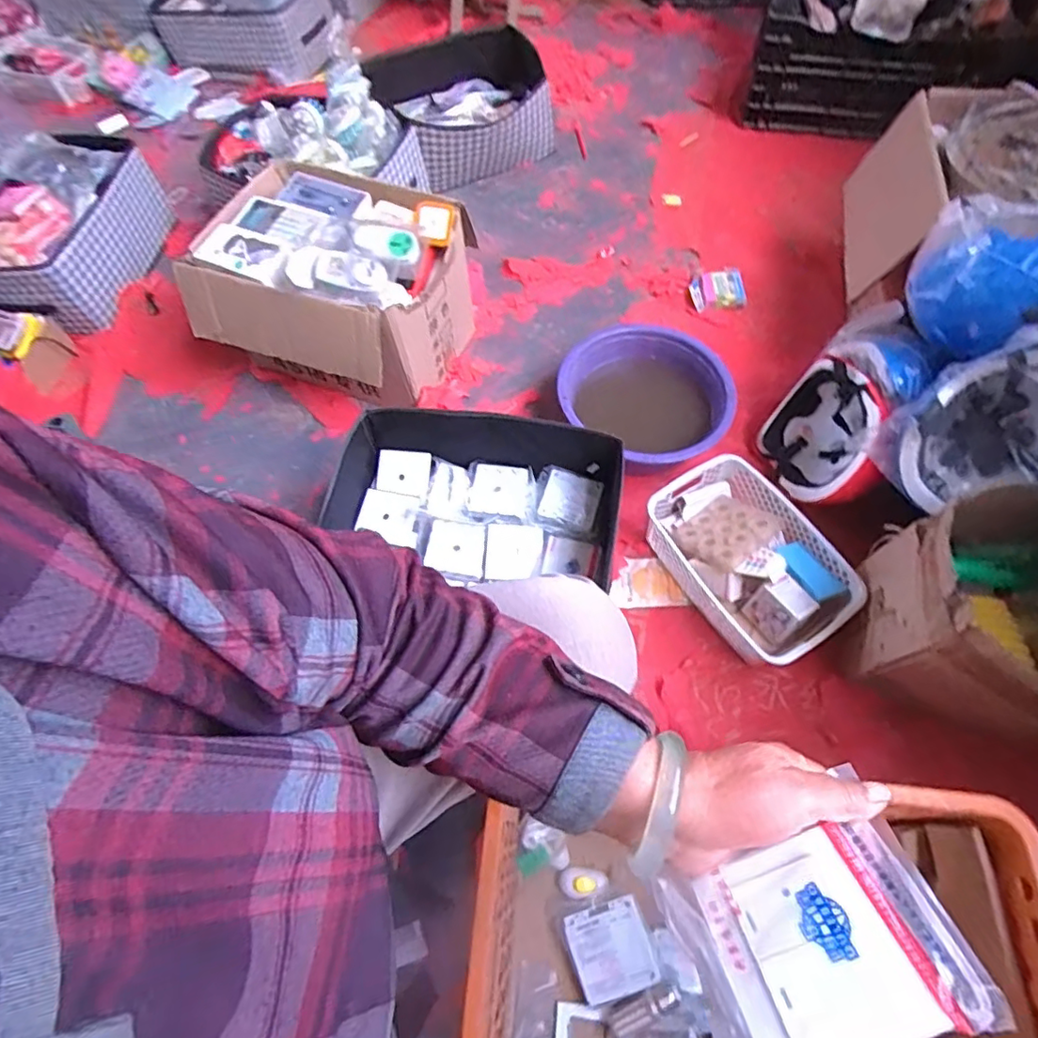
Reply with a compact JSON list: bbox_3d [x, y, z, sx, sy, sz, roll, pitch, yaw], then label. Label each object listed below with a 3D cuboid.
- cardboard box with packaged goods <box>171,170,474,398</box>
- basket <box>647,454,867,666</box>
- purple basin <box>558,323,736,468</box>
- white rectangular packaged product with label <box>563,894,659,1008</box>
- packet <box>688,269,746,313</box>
[{"bbox_3d":[-0.326,-0.408,1.062,0.405,0.297,0.351,15,64,11],"label":"cardboard box with packaged goods"},{"bbox_3d":[0.343,0.061,0.872,0.209,0.098,0.299,-30,64,-13],"label":"basket"},{"bbox_3d":[0.218,-0.196,1.022,0.285,0.135,0.287,-1,62,3],"label":"purple basin"},{"bbox_3d":[0.104,0.492,0.656,0.090,0.012,0.085,-24,59,8],"label":"white rectangular packaged product with label"},{"bbox_3d":[0.418,-0.484,1.212,0.105,0.029,0.096,-8,62,-1],"label":"packet"}]

